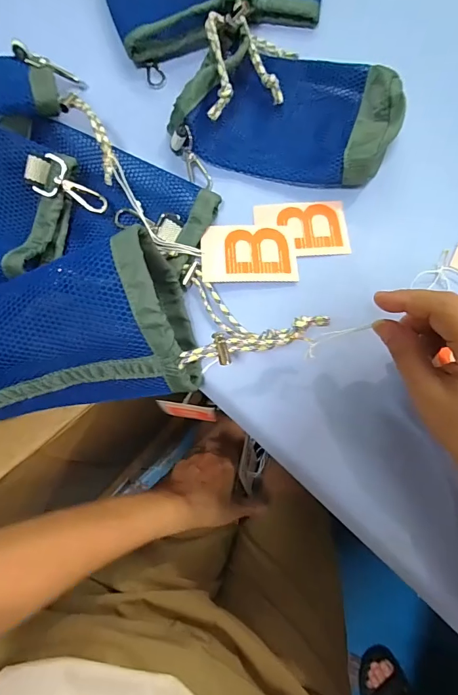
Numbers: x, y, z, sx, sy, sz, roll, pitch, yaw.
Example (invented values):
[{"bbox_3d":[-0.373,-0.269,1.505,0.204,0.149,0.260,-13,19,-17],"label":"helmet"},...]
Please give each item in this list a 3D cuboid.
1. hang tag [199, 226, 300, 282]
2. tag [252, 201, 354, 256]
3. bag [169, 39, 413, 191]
[{"bbox_3d":[0.018,-0.080,0.338,0.080,0.004,0.053,-1,72,-4],"label":"hang tag"},{"bbox_3d":[0.064,-0.105,0.350,0.080,0.004,0.055,-3,71,1],"label":"tag"},{"bbox_3d":[0.055,-0.226,0.369,0.198,0.039,0.138,14,72,7],"label":"bag"}]

